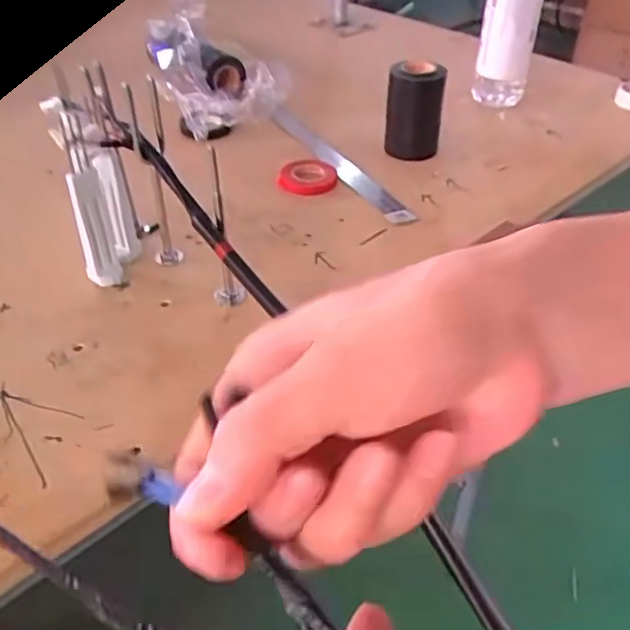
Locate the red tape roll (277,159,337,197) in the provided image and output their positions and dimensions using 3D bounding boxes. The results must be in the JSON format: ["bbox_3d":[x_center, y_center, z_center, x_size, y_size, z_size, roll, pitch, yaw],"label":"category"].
[{"bbox_3d":[-0.008,-0.146,0.689,0.060,0.015,0.060,1,39,0],"label":"red tape roll"}]

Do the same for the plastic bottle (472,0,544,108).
[{"bbox_3d":[0.243,-0.370,0.795,0.071,0.223,0.061,12,41,13],"label":"plastic bottle"}]

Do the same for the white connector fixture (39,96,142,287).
[{"bbox_3d":[-0.175,-0.095,0.526,0.051,0.129,0.064,-5,40,-12],"label":"white connector fixture"}]

